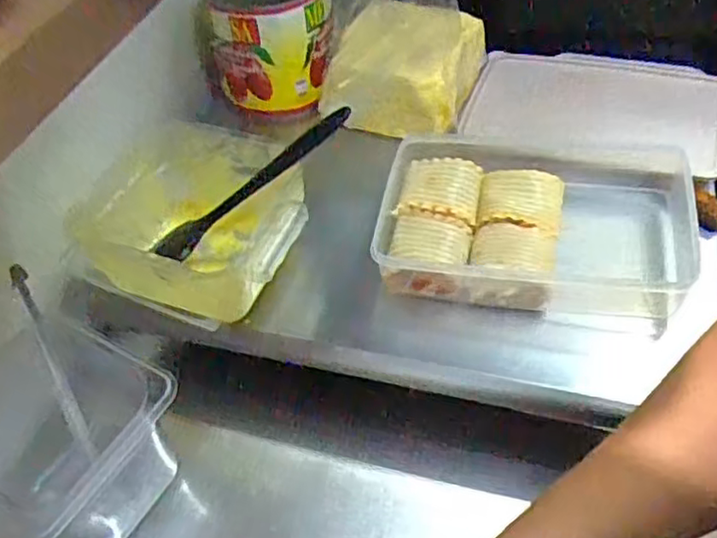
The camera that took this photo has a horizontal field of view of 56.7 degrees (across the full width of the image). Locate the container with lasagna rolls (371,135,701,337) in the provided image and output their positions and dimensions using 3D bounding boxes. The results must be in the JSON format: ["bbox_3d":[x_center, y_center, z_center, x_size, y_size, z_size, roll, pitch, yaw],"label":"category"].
[{"bbox_3d":[0.185,-0.050,0.684,0.315,0.059,0.213,8,49,12],"label":"container with lasagna rolls"}]

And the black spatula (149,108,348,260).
[{"bbox_3d":[-0.101,-0.082,0.647,0.226,0.023,0.022,-37,52,1],"label":"black spatula"}]

